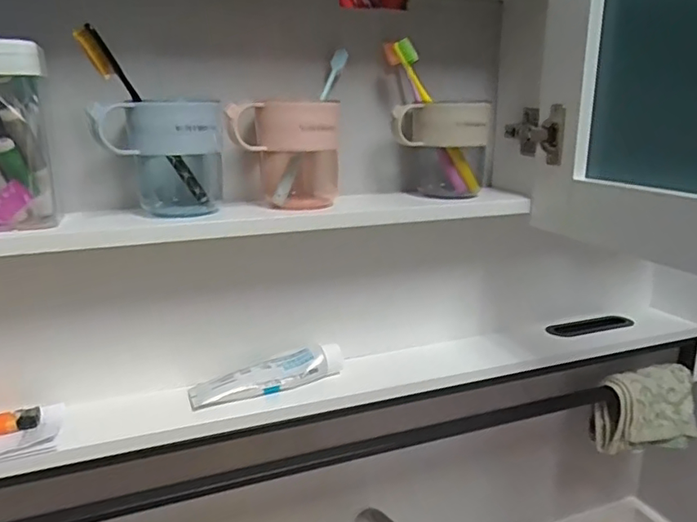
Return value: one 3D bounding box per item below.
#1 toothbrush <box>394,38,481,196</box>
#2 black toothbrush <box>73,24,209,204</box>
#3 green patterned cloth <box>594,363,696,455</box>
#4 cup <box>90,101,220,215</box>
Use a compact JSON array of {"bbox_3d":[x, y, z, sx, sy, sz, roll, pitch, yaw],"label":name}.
[{"bbox_3d":[0.100,-0.152,0.607,0.017,0.183,0.021,-29,18,8],"label":"toothbrush"},{"bbox_3d":[-0.176,-0.120,0.499,0.011,0.184,0.019,18,59,36],"label":"black toothbrush"},{"bbox_3d":[0.409,0.205,0.762,0.132,0.100,0.064,-4,16,-15],"label":"green patterned cloth"},{"bbox_3d":[-0.168,-0.093,0.514,0.104,0.103,0.075,-4,16,-15],"label":"cup"}]

